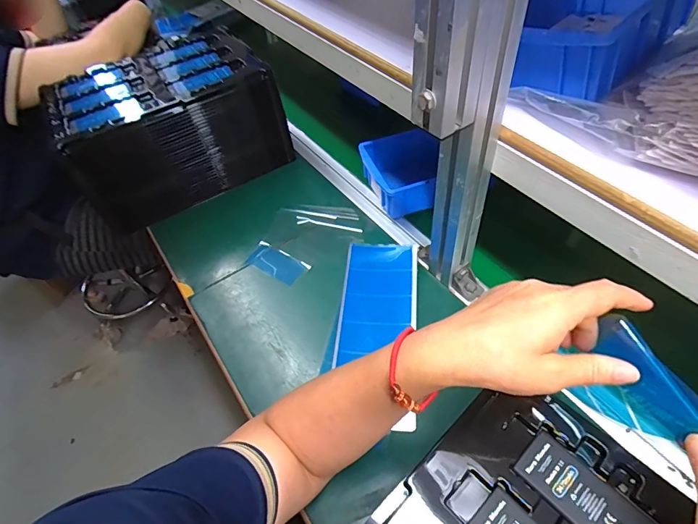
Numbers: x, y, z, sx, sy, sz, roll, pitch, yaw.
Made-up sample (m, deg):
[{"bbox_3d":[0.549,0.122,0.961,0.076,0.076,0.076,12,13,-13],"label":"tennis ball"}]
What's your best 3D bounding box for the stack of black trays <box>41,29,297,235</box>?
[{"bbox_3d":[-0.320,-0.253,0.743,0.334,0.194,0.276,-27,54,-16],"label":"stack of black trays"}]

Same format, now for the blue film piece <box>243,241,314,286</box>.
[{"bbox_3d":[-0.109,0.002,0.620,0.097,0.005,0.046,23,62,23],"label":"blue film piece"}]

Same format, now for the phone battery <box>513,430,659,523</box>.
[{"bbox_3d":[0.184,0.184,0.315,0.044,0.004,0.100,-37,58,-22],"label":"phone battery"}]

